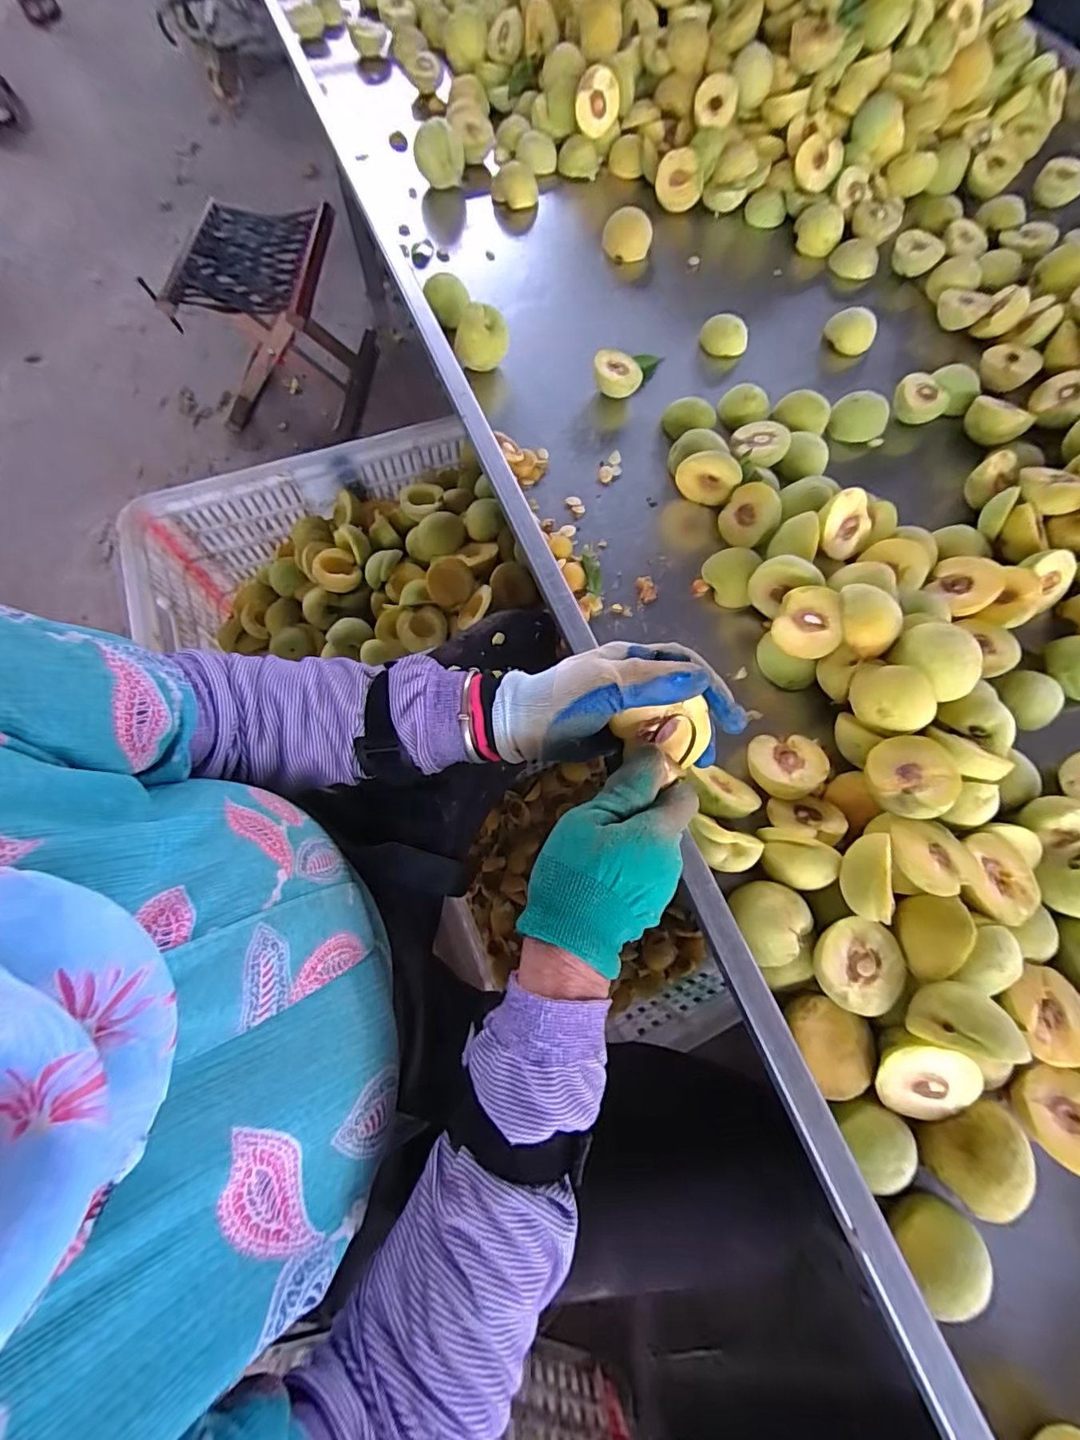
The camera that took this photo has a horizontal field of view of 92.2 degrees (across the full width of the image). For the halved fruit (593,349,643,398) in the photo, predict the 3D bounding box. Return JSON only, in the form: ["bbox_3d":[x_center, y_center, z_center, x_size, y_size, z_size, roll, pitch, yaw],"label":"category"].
[{"bbox_3d":[0.084,-0.374,0.564,0.052,0.029,0.037,20,72,6],"label":"halved fruit"}]

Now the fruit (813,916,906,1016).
[{"bbox_3d":[0.219,0.170,0.361,0.059,0.026,0.058,0,71,-1],"label":"fruit"}]

